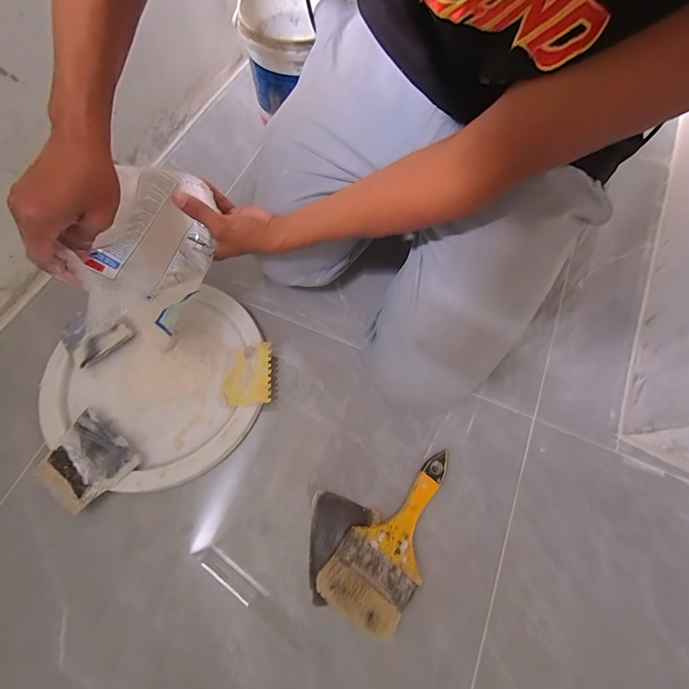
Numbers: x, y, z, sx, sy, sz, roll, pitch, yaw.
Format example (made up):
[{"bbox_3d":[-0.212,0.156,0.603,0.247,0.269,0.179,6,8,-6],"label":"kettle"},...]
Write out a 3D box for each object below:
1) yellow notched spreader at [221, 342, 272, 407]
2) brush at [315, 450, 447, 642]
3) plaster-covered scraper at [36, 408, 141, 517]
[{"bbox_3d":[-0.137,0.041,0.507,0.071,0.005,0.087,-9,63,10],"label":"yellow notched spreader"},{"bbox_3d":[0.061,0.221,0.437,0.094,0.024,0.204,31,67,14],"label":"brush"},{"bbox_3d":[-0.326,0.151,0.464,0.104,0.022,0.091,32,68,15],"label":"plaster-covered scraper"}]

